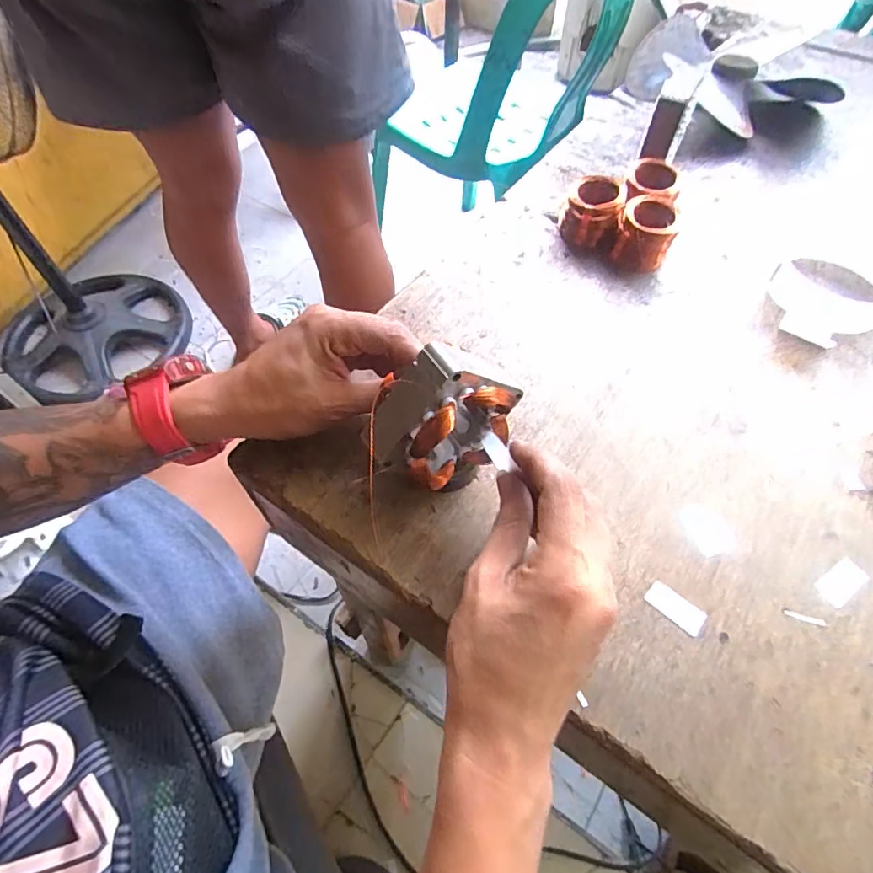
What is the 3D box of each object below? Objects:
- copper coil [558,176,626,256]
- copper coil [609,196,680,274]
[{"bbox_3d":[0.140,-0.204,0.463,0.052,0.044,0.052,15,59,9],"label":"copper coil"},{"bbox_3d":[0.183,-0.178,0.448,0.050,0.038,0.059,16,59,10],"label":"copper coil"}]

